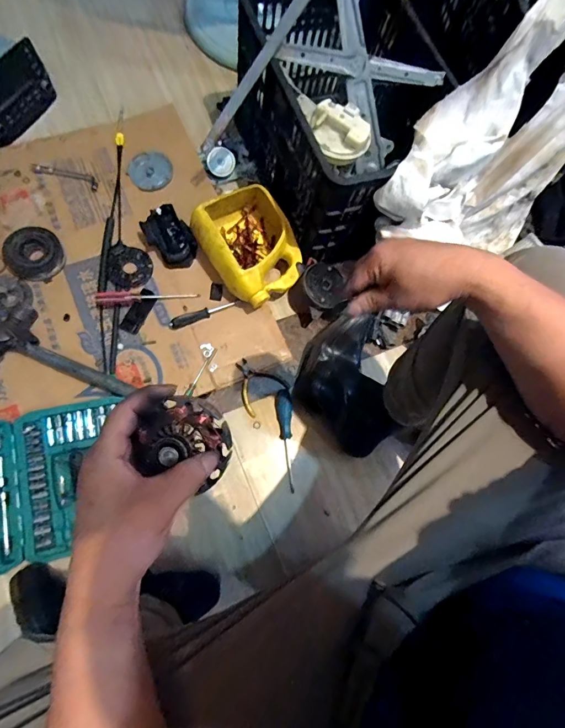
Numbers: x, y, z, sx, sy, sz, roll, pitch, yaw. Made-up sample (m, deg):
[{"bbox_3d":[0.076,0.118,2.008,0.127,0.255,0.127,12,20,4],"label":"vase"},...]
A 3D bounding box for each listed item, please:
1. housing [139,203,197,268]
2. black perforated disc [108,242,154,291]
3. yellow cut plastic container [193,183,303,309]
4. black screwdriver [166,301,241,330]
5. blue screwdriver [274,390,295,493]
[{"bbox_3d":[-0.234,-0.263,0.805,0.080,0.062,0.124,-37,79,-14],"label":"housing"},{"bbox_3d":[-0.316,-0.202,0.799,0.082,0.016,0.097,6,72,-7],"label":"black perforated disc"},{"bbox_3d":[-0.062,-0.246,0.793,0.180,0.108,0.226,-34,78,-13],"label":"yellow cut plastic container"},{"bbox_3d":[-0.159,-0.104,0.796,0.154,0.021,0.018,-25,74,-24],"label":"black screwdriver"},{"bbox_3d":[0.011,0.143,0.751,0.030,0.034,0.198,-5,74,-11],"label":"blue screwdriver"}]

